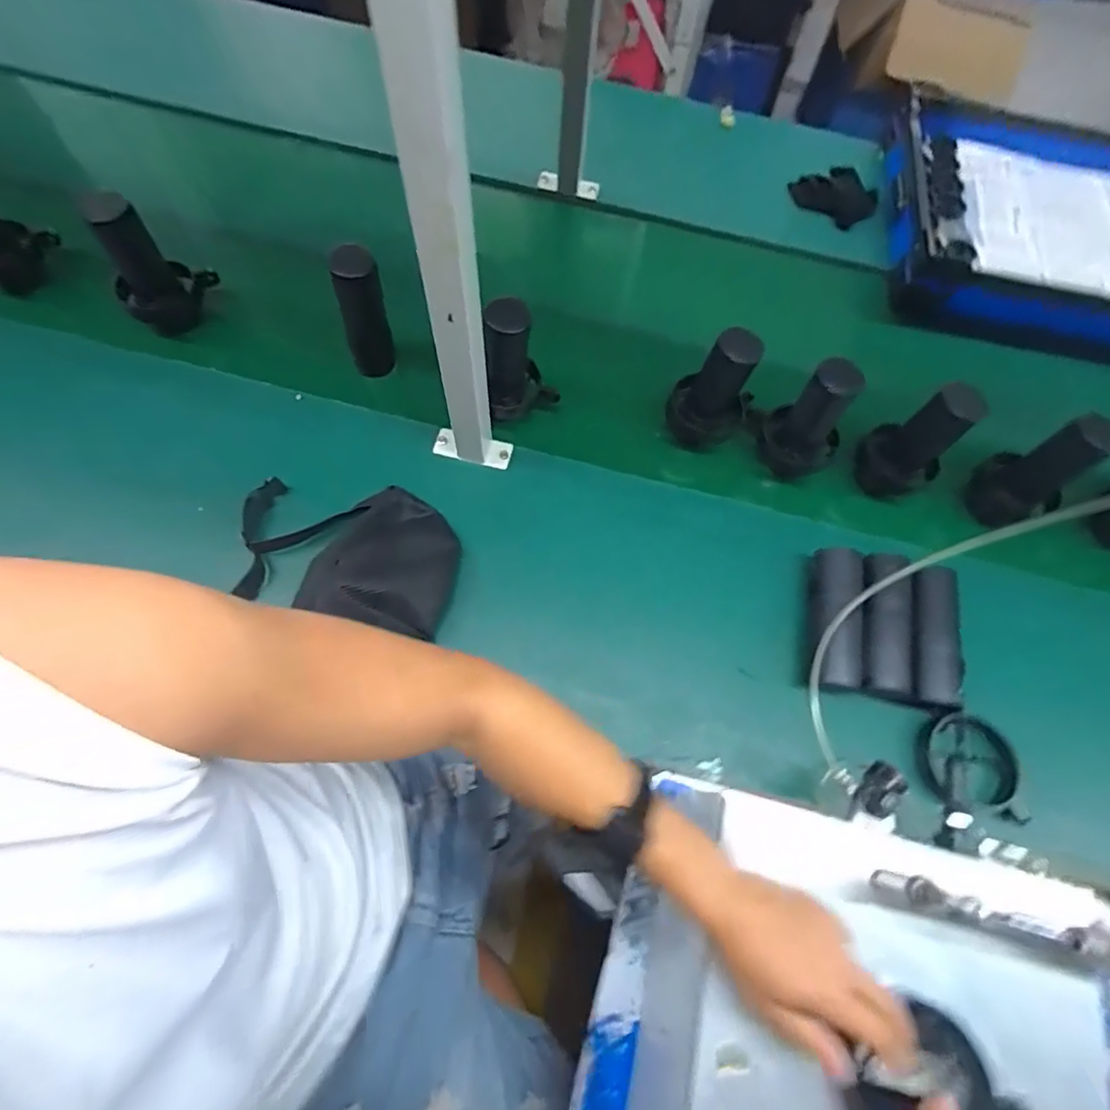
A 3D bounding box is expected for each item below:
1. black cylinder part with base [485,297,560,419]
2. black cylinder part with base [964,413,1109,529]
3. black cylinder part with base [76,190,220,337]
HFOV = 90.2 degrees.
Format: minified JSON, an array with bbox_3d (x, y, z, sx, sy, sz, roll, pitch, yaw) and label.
[{"bbox_3d":[-0.047,-0.238,0.689,0.081,0.170,0.063,-16,70,-9],"label":"black cylinder part with base"},{"bbox_3d":[0.587,-0.107,0.672,0.081,0.144,0.082,-29,72,-13],"label":"black cylinder part with base"},{"bbox_3d":[-0.521,-0.371,0.716,0.100,0.152,0.089,6,68,0],"label":"black cylinder part with base"}]

